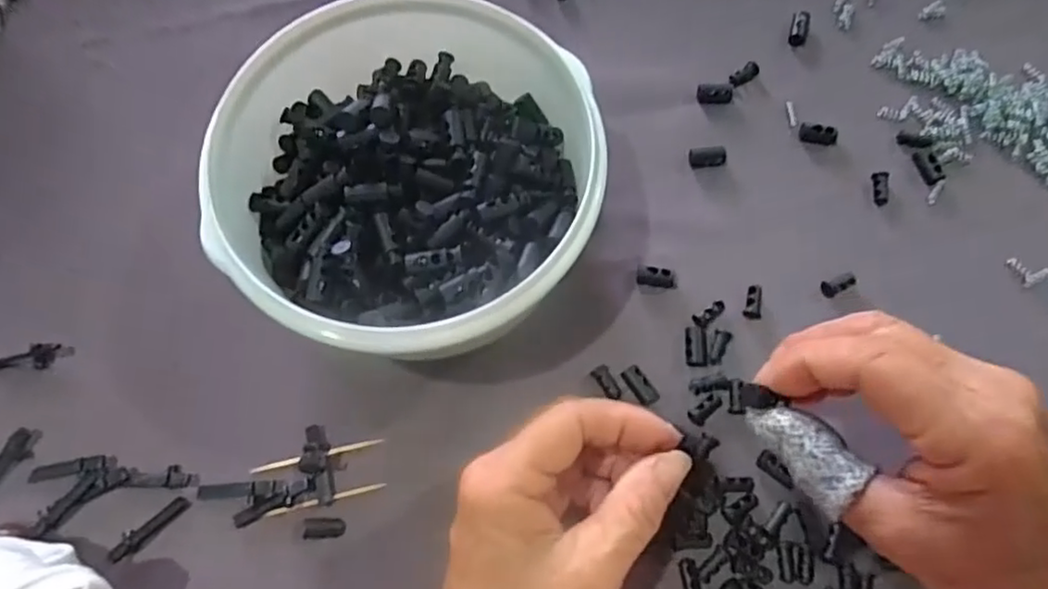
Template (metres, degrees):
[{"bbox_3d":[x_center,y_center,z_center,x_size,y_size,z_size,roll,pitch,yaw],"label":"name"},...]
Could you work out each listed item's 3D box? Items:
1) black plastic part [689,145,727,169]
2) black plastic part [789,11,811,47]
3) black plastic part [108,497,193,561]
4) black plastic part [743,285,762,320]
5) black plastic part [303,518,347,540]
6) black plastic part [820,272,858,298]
[{"bbox_3d":[0.097,-0.074,0.345,0.018,0.009,0.011,0,72,0],"label":"black plastic part"},{"bbox_3d":[0.159,-0.153,0.374,0.011,0.004,0.023,19,73,6],"label":"black plastic part"},{"bbox_3d":[-0.165,0.103,0.287,0.036,0.004,0.009,-40,76,-12],"label":"black plastic part"},{"bbox_3d":[0.113,0.003,0.319,0.008,0.004,0.017,10,72,3],"label":"black plastic part"},{"bbox_3d":[-0.088,0.104,0.289,0.017,0.004,0.009,3,71,-13],"label":"black plastic part"},{"bbox_3d":[0.156,-0.006,0.323,0.018,0.005,0.009,-27,74,-8],"label":"black plastic part"}]

